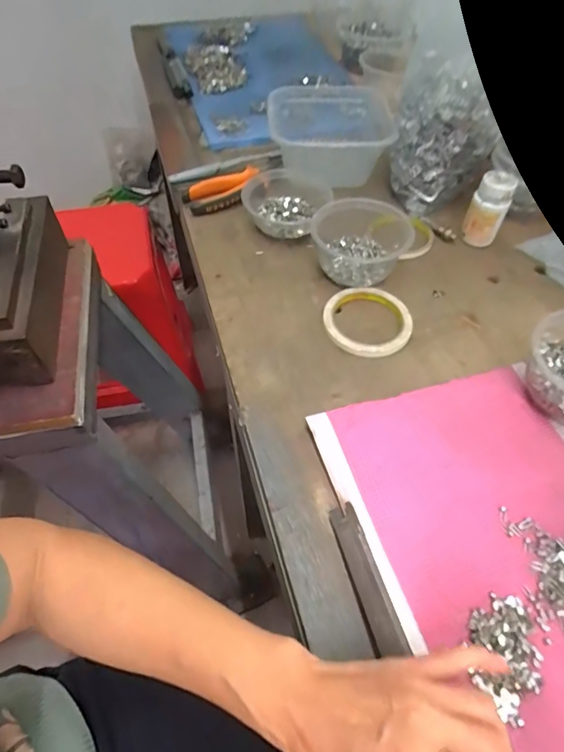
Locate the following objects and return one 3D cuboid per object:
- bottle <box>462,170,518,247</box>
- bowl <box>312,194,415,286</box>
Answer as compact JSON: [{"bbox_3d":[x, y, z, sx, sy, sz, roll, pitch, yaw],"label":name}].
[{"bbox_3d":[0.258,-0.207,0.574,0.044,0.086,0.035,22,57,13],"label":"bottle"},{"bbox_3d":[0.091,-0.162,0.542,0.100,0.069,0.096,1,54,-1],"label":"bowl"}]

